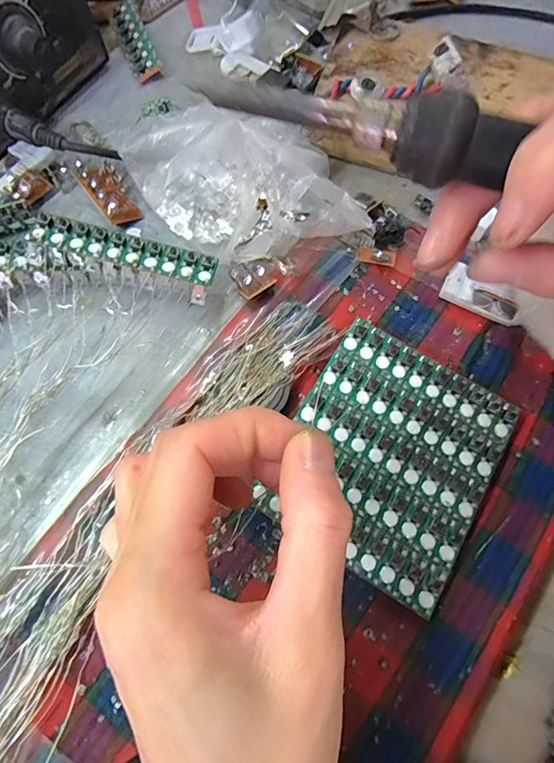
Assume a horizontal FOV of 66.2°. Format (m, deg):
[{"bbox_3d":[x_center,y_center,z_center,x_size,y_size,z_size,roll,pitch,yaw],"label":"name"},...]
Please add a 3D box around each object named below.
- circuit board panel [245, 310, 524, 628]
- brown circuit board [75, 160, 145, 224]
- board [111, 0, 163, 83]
[{"bbox_3d":[0.054,0.034,0.204,0.093,0.004,0.107,31,74,9],"label":"circuit board panel"},{"bbox_3d":[-0.103,-0.116,0.259,0.021,0.015,0.043,-35,76,-11],"label":"brown circuit board"},{"bbox_3d":[-0.103,-0.245,0.305,0.022,0.006,0.068,-27,75,9],"label":"board"}]

